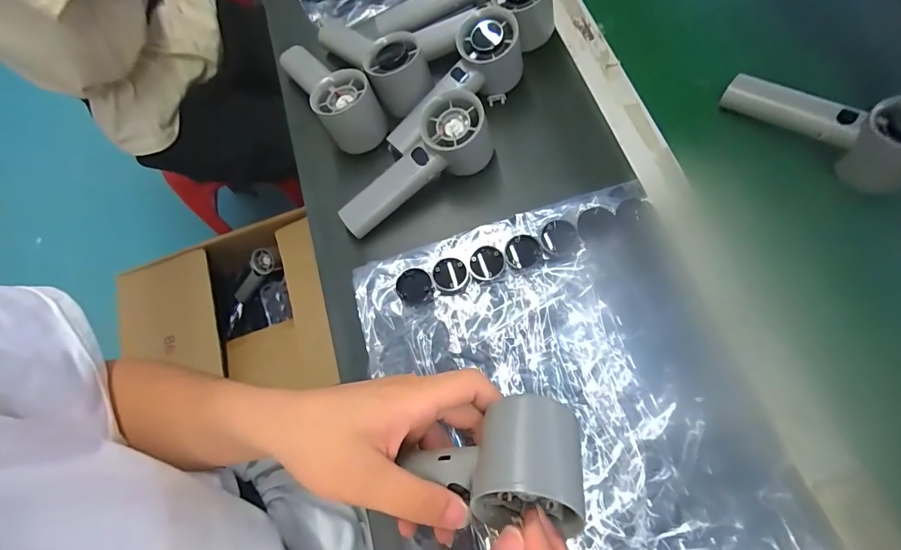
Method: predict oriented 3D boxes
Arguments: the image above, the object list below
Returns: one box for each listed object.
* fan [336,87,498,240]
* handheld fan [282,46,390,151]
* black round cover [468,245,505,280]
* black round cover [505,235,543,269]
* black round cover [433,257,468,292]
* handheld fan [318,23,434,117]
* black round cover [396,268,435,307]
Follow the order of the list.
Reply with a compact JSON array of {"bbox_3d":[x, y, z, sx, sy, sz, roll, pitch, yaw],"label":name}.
[{"bbox_3d":[-0.034,-0.096,0.385,0.157,0.052,0.057,-38,72,5],"label":"fan"},{"bbox_3d":[-0.124,-0.185,0.421,0.054,0.051,0.157,-33,59,-11],"label":"handheld fan"},{"bbox_3d":[0.030,-0.009,0.349,0.029,0.012,0.029,-2,70,5],"label":"black round cover"},{"bbox_3d":[0.061,-0.019,0.344,0.028,0.004,0.027,-2,70,5],"label":"black round cover"},{"bbox_3d":[0.000,0.000,0.349,0.028,0.011,0.029,-2,70,5],"label":"black round cover"},{"bbox_3d":[-0.085,-0.226,0.434,0.057,0.054,0.168,-36,57,-11],"label":"handheld fan"},{"bbox_3d":[-0.030,0.011,0.351,0.029,0.011,0.031,-2,70,5],"label":"black round cover"}]

